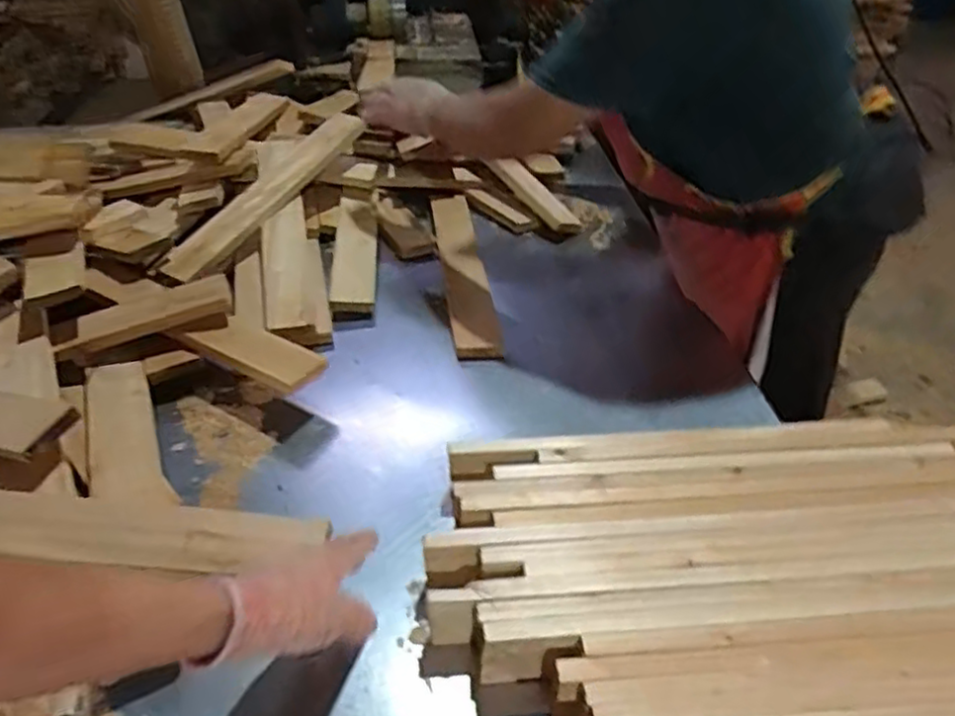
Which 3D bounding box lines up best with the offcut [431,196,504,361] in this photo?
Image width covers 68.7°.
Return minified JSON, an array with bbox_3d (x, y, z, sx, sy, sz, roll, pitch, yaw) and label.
[{"bbox_3d":[-0.028,-0.161,1.149,0.065,0.023,0.479,-15,36,3],"label":"offcut"}]

